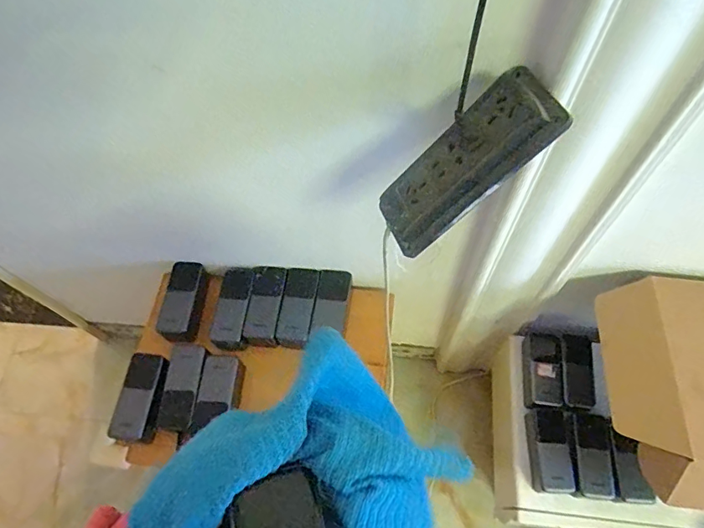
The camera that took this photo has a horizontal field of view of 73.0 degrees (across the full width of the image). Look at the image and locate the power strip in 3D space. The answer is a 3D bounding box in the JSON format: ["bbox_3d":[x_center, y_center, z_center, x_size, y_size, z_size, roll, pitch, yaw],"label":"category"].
[{"bbox_3d":[0.098,-0.088,0.430,0.180,0.028,0.071,-43,60,28],"label":"power strip"}]

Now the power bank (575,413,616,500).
[{"bbox_3d":[0.400,0.314,0.783,0.054,0.026,0.126,2,63,5],"label":"power bank"}]

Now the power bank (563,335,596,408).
[{"bbox_3d":[0.402,0.188,0.841,0.049,0.013,0.127,7,64,8],"label":"power bank"}]

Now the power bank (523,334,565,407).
[{"bbox_3d":[0.349,0.192,0.864,0.060,0.030,0.139,6,64,7],"label":"power bank"}]

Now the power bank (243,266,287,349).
[{"bbox_3d":[-0.145,0.069,0.799,0.056,0.017,0.134,3,63,5],"label":"power bank"}]

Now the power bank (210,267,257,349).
[{"bbox_3d":[-0.198,0.071,0.805,0.056,0.018,0.148,2,63,5],"label":"power bank"}]

